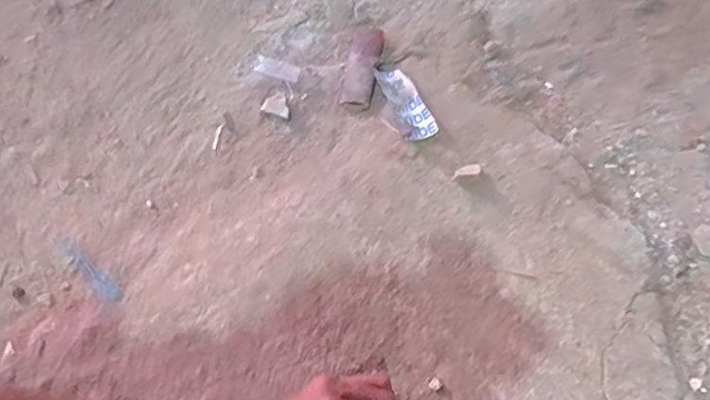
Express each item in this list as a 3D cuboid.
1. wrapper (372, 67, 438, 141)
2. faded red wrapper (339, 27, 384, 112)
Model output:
[{"bbox_3d":[0.047,-0.100,0.603,0.048,0.007,0.095,-23,72,-6],"label":"wrapper"},{"bbox_3d":[0.008,-0.146,0.622,0.034,0.009,0.101,10,71,5],"label":"faded red wrapper"}]

